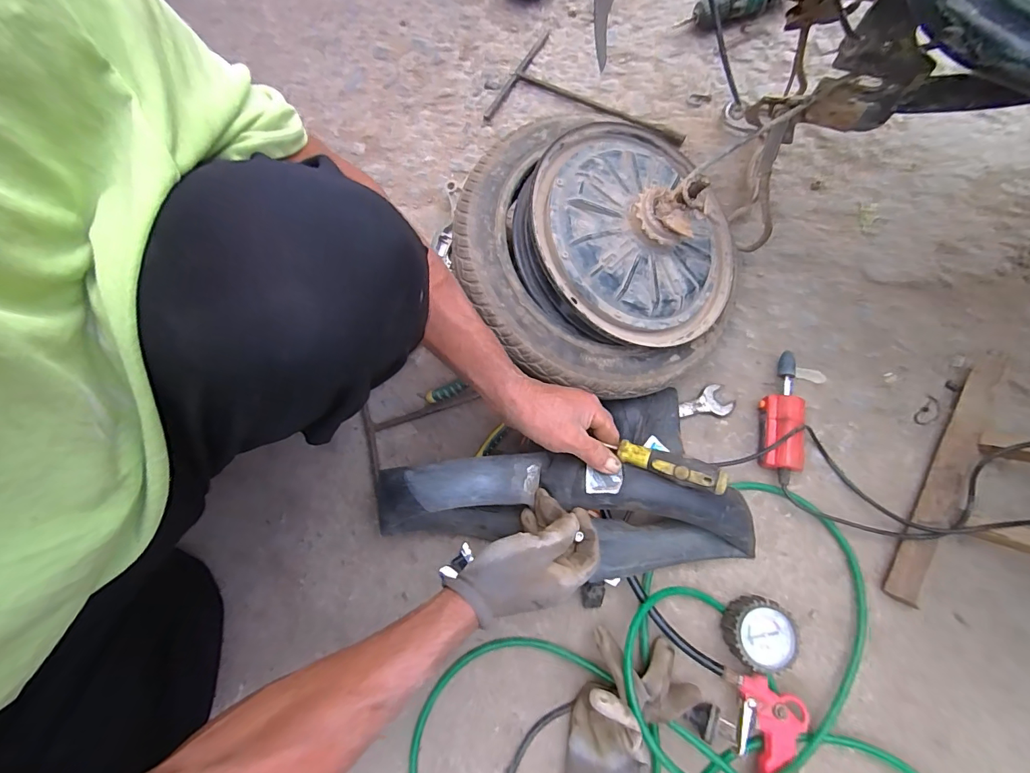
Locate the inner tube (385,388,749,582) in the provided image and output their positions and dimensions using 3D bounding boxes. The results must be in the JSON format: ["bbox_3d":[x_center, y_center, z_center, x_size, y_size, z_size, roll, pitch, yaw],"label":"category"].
[{"bbox_3d":[0.052,0.099,0.475,0.374,0.118,0.194,2,75,-2],"label":"inner tube"}]

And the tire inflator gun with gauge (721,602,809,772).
[{"bbox_3d":[0.269,0.356,0.453,0.085,0.042,0.247,-4,75,1],"label":"tire inflator gun with gauge"}]

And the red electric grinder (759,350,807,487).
[{"bbox_3d":[0.325,0.037,0.529,0.048,0.045,0.157,13,75,5],"label":"red electric grinder"}]

